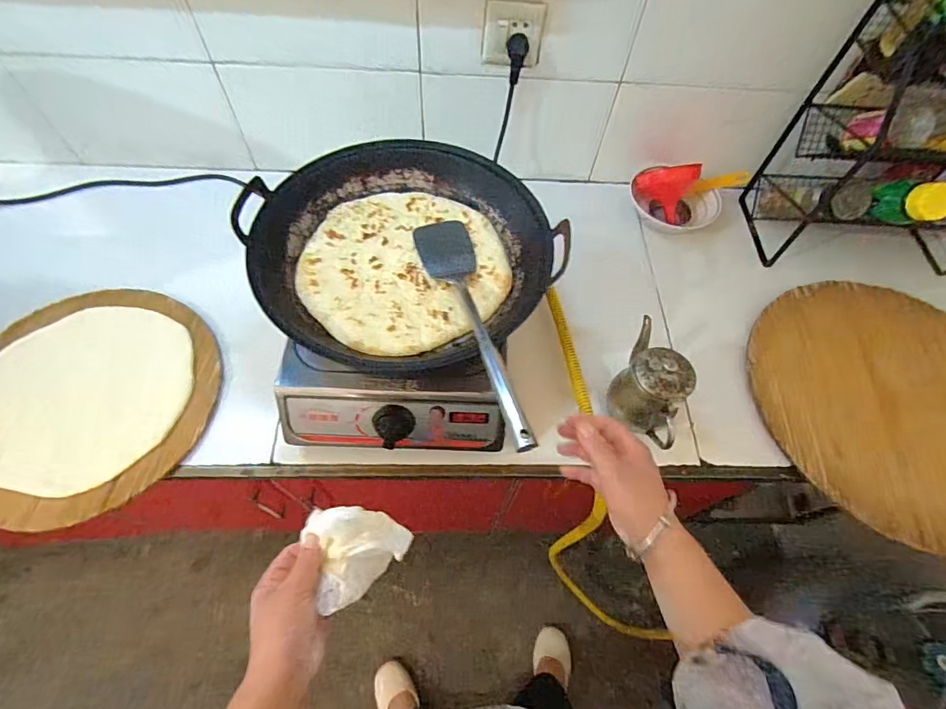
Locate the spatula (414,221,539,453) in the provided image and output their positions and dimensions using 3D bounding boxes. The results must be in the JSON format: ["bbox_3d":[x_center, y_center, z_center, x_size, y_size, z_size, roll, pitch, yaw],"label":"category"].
[{"bbox_3d":[-0.006,-0.046,0.553,0.070,0.027,0.360,-11,49,-9],"label":"spatula"}]

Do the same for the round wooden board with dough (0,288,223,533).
[{"bbox_3d":[-0.547,0.054,0.655,0.344,0.036,0.342,1,60,-2],"label":"round wooden board with dough"}]

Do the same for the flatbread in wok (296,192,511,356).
[{"bbox_3d":[-0.091,-0.119,0.621,0.261,0.016,0.254,1,60,-2],"label":"flatbread in wok"}]

